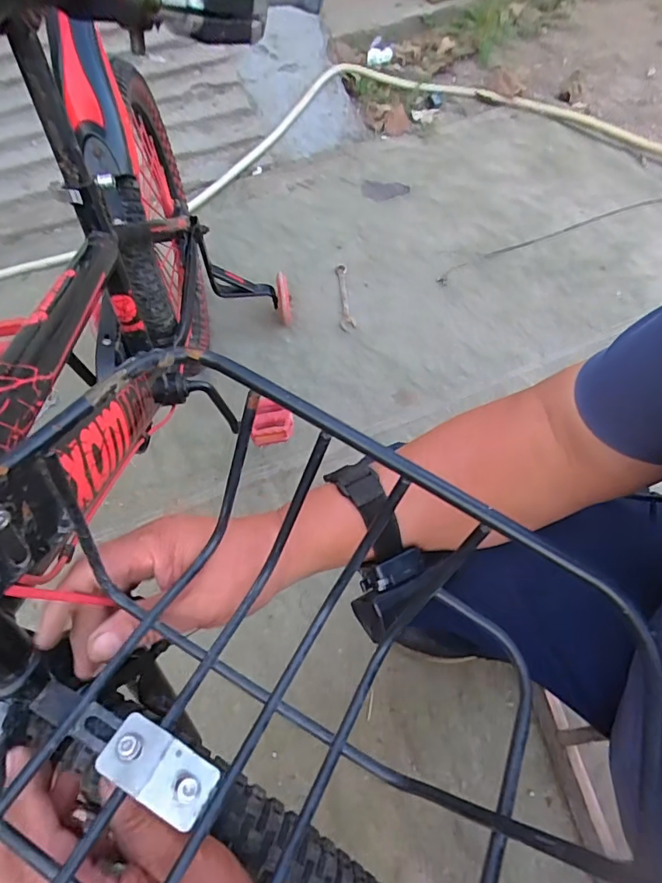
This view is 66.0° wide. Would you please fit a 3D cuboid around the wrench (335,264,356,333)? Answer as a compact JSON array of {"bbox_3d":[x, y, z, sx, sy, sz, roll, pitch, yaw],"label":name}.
[{"bbox_3d":[0.029,-0.326,1.151,0.033,0.007,0.212,-6,58,0],"label":"wrench"}]

